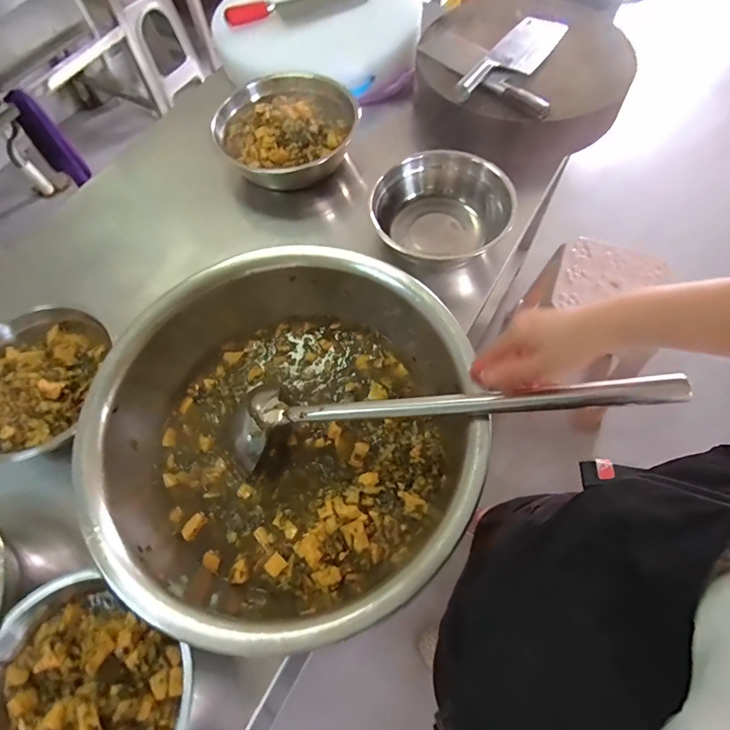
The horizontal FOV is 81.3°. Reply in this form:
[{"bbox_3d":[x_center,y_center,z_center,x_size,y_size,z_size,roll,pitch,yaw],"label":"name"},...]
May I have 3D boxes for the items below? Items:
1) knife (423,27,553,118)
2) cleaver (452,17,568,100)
[{"bbox_3d":[0.214,-0.559,0.796,0.081,0.032,0.351,-33,68,-13],"label":"knife"},{"bbox_3d":[0.276,-0.578,0.793,0.093,0.022,0.301,32,70,16],"label":"cleaver"}]

